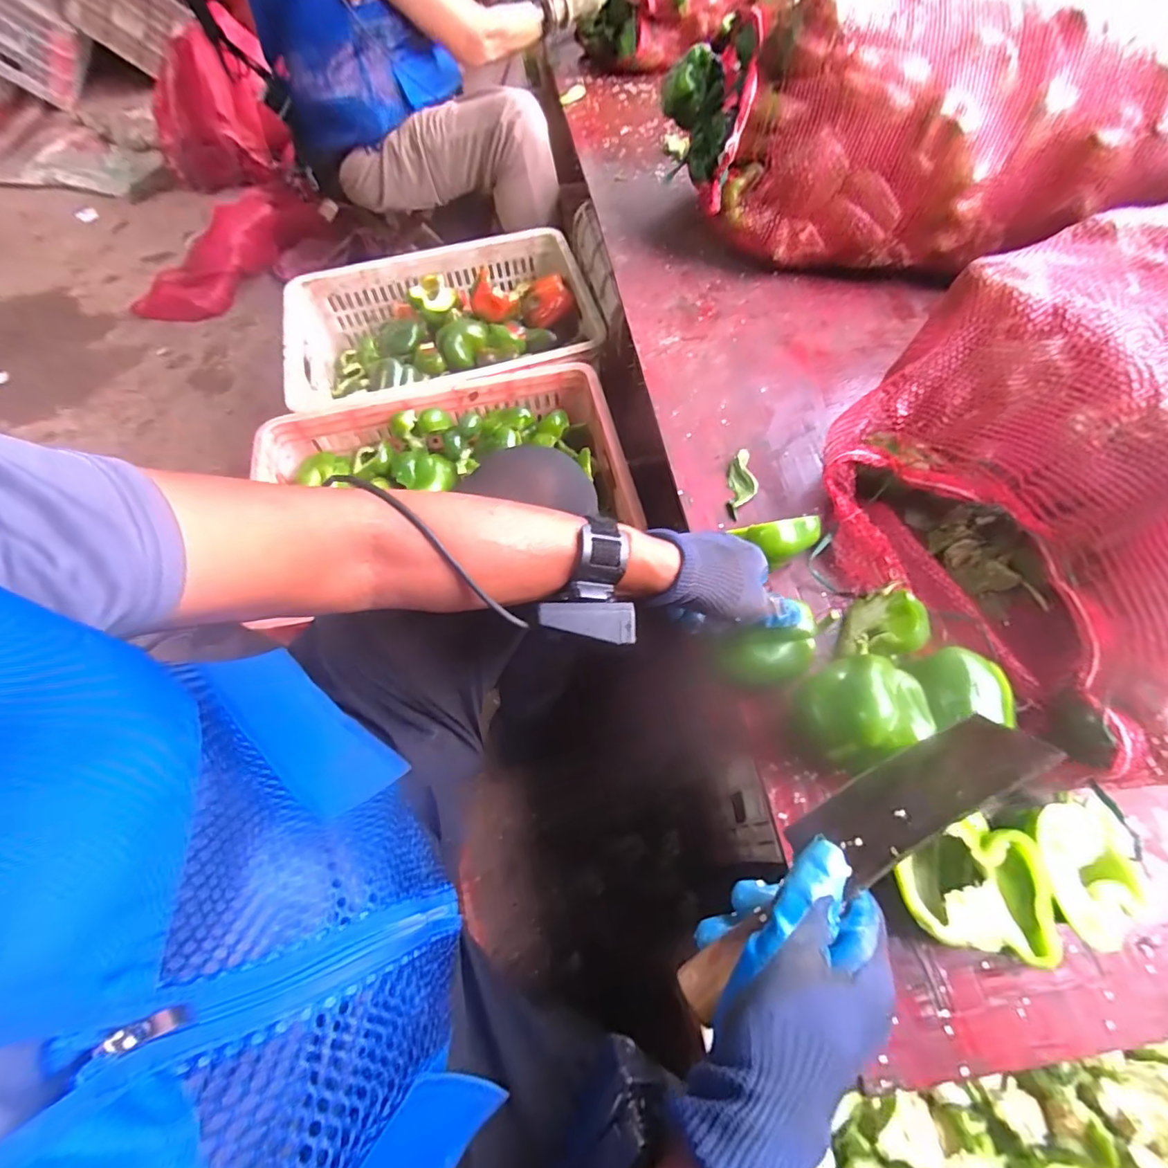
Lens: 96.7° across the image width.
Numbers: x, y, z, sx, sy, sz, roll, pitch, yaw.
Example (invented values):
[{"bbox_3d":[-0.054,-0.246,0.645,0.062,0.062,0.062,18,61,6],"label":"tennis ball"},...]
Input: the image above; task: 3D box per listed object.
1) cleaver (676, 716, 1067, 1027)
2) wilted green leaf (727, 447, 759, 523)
[{"bbox_3d":[0.161,0.163,0.313,0.245,0.082,0.025,-34,92,-4],"label":"cleaver"},{"bbox_3d":[0.182,-0.114,0.596,0.032,0.016,0.089,7,62,6],"label":"wilted green leaf"}]

